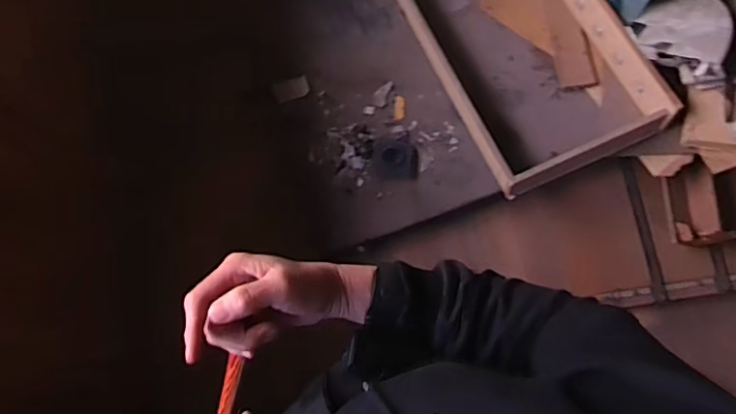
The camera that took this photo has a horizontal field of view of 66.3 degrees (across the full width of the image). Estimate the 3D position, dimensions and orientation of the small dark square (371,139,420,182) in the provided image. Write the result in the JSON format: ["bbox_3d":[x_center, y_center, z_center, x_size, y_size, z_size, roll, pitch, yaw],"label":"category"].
[{"bbox_3d":[0.072,-0.124,1.446,0.121,0.029,0.108,7,77,3],"label":"small dark square"}]

